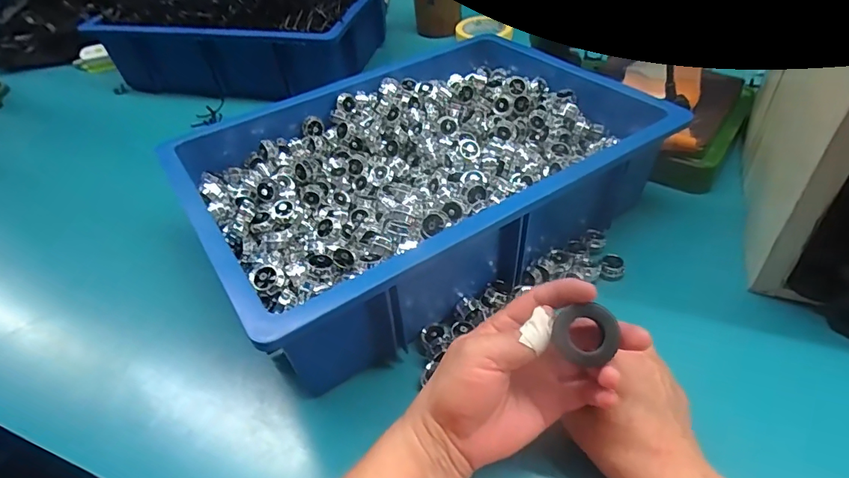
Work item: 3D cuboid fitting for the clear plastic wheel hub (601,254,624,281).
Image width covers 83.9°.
[{"bbox_3d":[0.177,0.027,0.445,0.020,0.014,0.022,-3,45,3],"label":"clear plastic wheel hub"}]

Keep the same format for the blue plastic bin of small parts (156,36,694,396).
[{"bbox_3d":[0.008,-0.083,0.496,0.447,0.111,0.304,-28,49,-20],"label":"blue plastic bin of small parts"}]

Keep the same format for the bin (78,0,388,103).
[{"bbox_3d":[-0.297,-0.373,0.817,0.411,0.141,0.284,5,46,12],"label":"bin"}]

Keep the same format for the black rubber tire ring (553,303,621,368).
[{"bbox_3d":[0.096,0.055,0.280,0.034,0.007,0.034,-4,77,20],"label":"black rubber tire ring"}]

